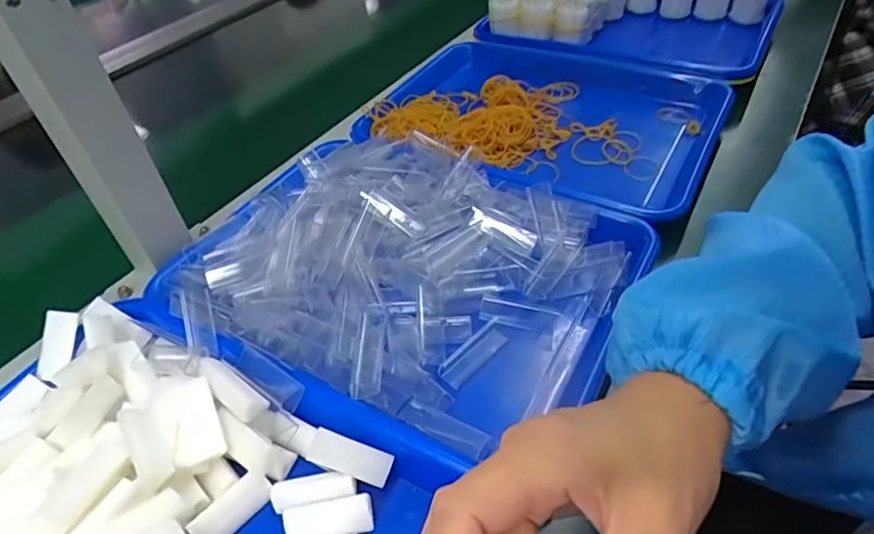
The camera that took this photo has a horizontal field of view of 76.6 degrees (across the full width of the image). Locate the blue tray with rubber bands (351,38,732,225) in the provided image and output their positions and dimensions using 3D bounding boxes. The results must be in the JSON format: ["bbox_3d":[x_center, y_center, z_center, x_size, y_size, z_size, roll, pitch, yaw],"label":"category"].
[{"bbox_3d":[0.098,-0.157,0.587,0.360,0.040,0.255,18,49,24],"label":"blue tray with rubber bands"}]

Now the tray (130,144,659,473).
[{"bbox_3d":[-0.022,-0.011,0.412,0.304,0.054,0.249,19,50,24],"label":"tray"}]

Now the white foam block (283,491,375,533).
[{"bbox_3d":[-0.058,0.136,0.300,0.047,0.007,0.019,-11,64,0],"label":"white foam block"}]

